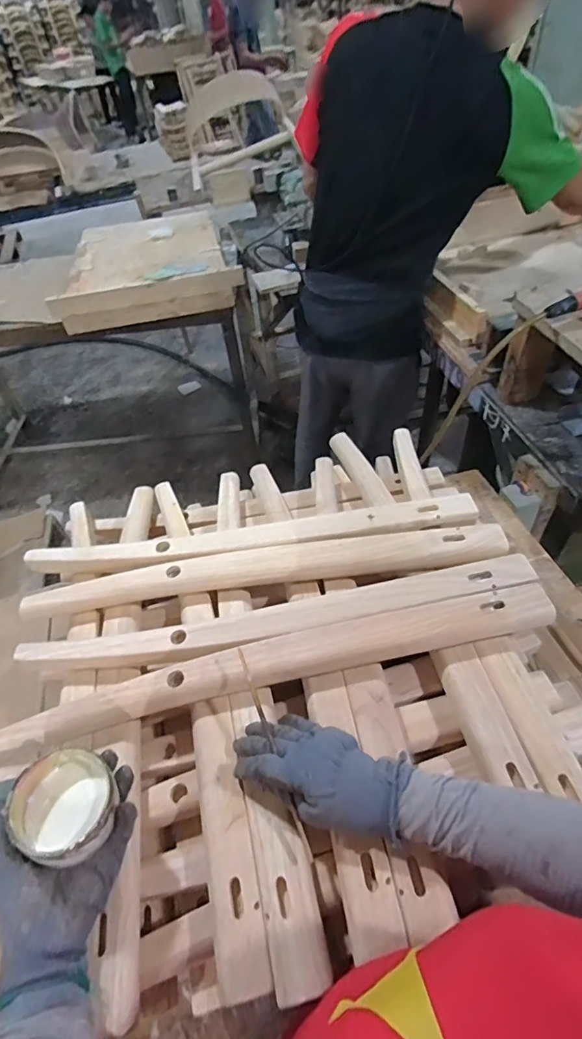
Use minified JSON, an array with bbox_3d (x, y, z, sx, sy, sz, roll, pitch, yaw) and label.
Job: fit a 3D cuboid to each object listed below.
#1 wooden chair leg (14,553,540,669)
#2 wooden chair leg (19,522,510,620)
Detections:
[{"bbox_3d":[-0.009,0.113,0.543,0.574,0.023,0.063,-11,48,-3],"label":"wooden chair leg"},{"bbox_3d":[-0.033,0.063,0.594,0.592,0.033,0.058,-9,48,-1],"label":"wooden chair leg"}]

